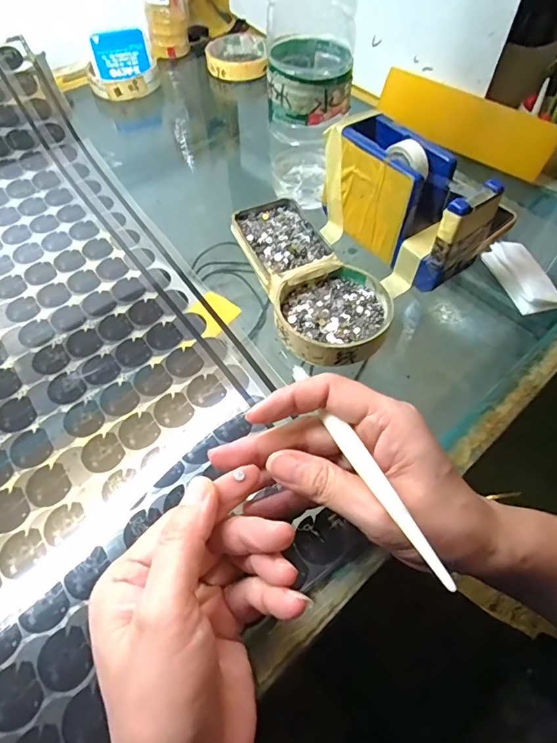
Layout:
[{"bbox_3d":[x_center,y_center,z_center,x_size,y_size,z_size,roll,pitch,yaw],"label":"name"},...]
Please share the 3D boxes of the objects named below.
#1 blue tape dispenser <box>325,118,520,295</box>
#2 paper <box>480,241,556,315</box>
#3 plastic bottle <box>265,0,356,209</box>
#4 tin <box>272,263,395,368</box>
[{"bbox_3d":[0.086,-0.142,0.352,0.047,0.076,0.103,-32,62,-19],"label":"blue tape dispenser"},{"bbox_3d":[0.190,-0.076,0.351,0.031,0.017,0.068,-12,57,-7],"label":"paper"},{"bbox_3d":[0.023,-0.232,0.331,0.065,0.215,0.067,1,57,1],"label":"plastic bottle"},{"bbox_3d":[0.039,-0.041,0.322,0.084,0.018,0.078,0,57,0],"label":"tin"}]

